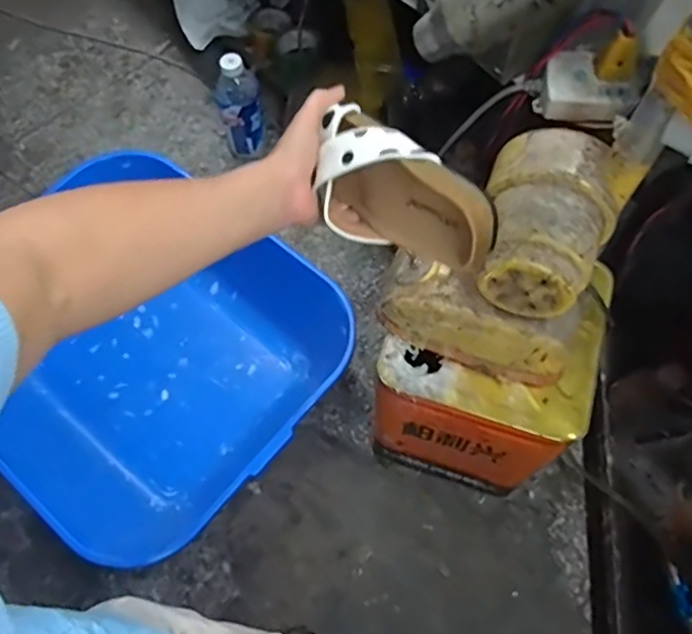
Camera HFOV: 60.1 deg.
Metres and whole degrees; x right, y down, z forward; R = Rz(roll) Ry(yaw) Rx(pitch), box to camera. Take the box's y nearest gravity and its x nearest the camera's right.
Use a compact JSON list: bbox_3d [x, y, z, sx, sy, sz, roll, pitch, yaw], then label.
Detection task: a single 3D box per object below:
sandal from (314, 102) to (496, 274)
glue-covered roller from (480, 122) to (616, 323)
[{"bbox_3d":[0.041,-0.096,0.505,0.185,0.112,0.075,34,60,31],"label":"sandal"},{"bbox_3d":[0.190,-0.087,0.568,0.119,0.103,0.142,20,66,10],"label":"glue-covered roller"}]

